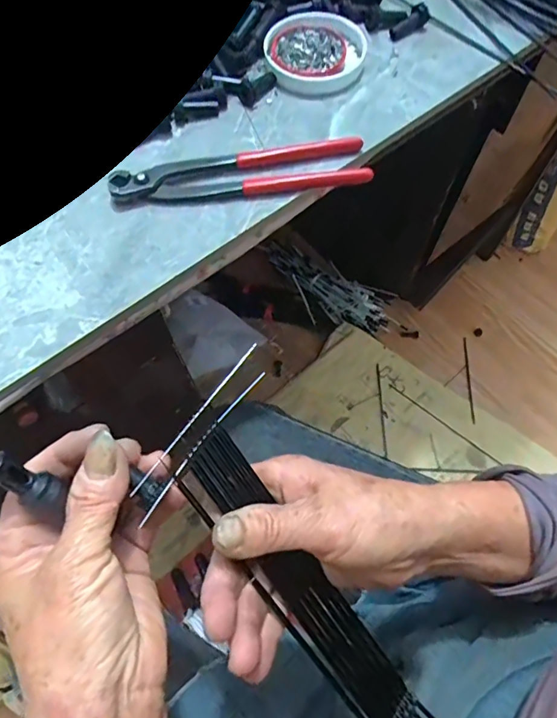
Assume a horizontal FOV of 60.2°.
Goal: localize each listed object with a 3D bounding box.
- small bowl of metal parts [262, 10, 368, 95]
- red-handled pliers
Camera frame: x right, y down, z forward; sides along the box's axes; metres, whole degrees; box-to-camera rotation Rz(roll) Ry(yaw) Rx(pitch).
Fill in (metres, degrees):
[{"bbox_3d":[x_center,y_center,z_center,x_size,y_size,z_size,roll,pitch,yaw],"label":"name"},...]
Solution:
[{"bbox_3d":[0.028,-0.278,0.432,0.090,0.015,0.092,-1,65,2],"label":"small bowl of metal parts"},{"bbox_3d":[-0.029,-0.142,0.368,0.191,0.015,0.040,-8,65,-2],"label":"red-handled pliers"}]

